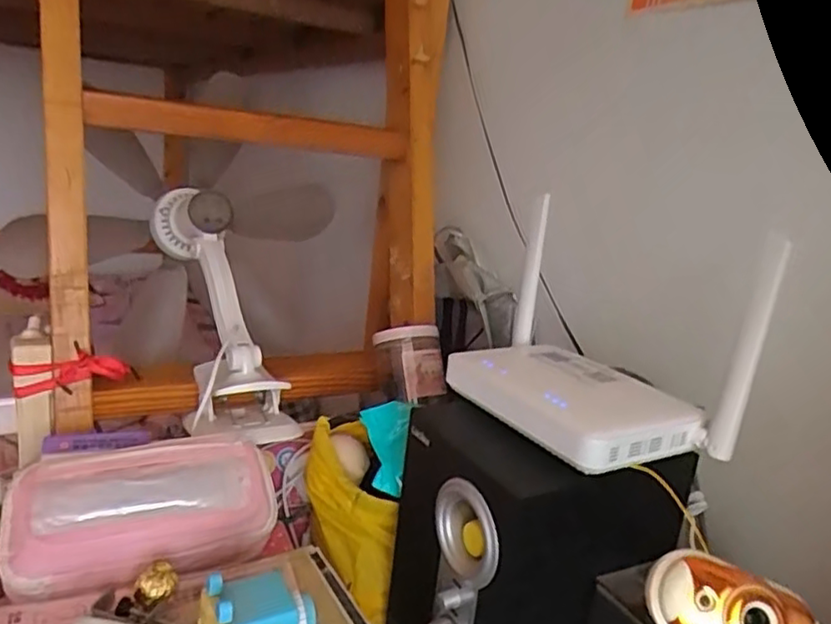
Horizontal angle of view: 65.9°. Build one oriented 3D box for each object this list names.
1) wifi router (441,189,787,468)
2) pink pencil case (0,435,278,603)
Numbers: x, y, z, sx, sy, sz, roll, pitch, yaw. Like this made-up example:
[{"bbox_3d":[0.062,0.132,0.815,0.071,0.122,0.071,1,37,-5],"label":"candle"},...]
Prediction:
[{"bbox_3d":[0.131,0.014,0.534,0.141,0.144,0.246,-1,17,-25],"label":"wifi router"},{"bbox_3d":[-0.230,0.165,0.549,0.212,0.055,0.126,-8,45,-26],"label":"pink pencil case"}]

